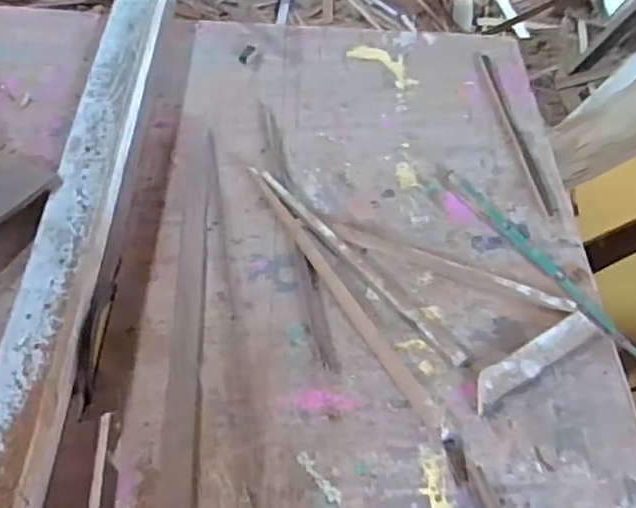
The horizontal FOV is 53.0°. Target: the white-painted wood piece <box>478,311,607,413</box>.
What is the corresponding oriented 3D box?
[{"bbox_3d":[0.267,0.126,0.788,0.194,0.016,0.043,-24,60,-22],"label":"white-painted wood piece"}]

